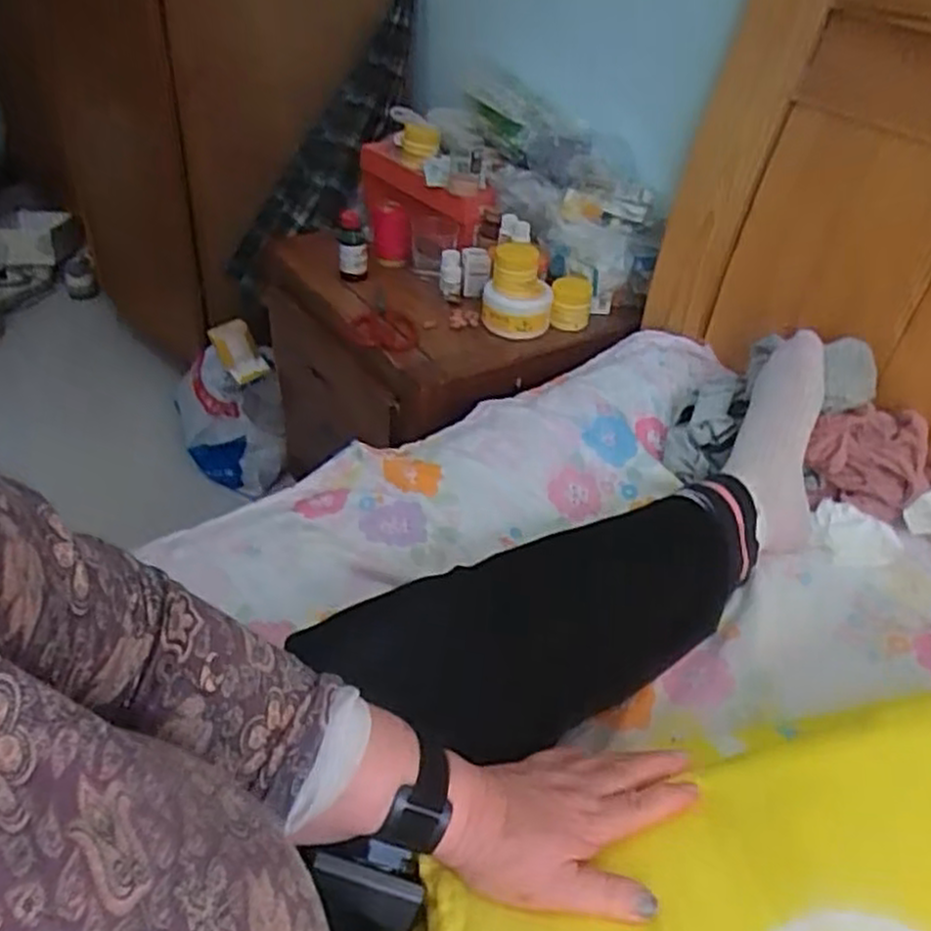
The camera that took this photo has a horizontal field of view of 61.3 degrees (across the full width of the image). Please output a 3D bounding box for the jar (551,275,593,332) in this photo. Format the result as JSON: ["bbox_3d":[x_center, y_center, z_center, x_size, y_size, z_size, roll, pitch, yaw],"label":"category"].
[{"bbox_3d":[0.152,-0.233,1.133,0.057,0.062,0.052,2,40,-2],"label":"jar"}]

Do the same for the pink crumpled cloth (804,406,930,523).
[{"bbox_3d":[0.438,-0.009,0.850,0.122,0.078,0.097,29,46,27],"label":"pink crumpled cloth"}]

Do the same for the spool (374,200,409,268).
[{"bbox_3d":[-0.114,-0.360,1.207,0.053,0.095,0.048,0,39,-6],"label":"spool"}]

